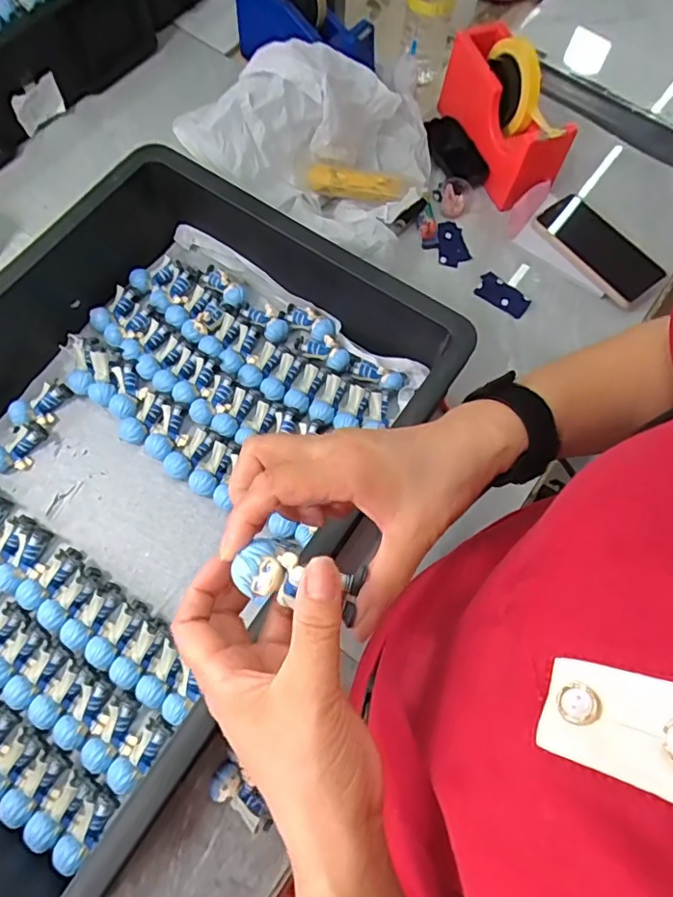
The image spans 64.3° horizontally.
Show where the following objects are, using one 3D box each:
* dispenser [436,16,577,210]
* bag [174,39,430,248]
[{"bbox_3d":[0.188,-0.384,0.613,0.054,0.123,0.181,-28,73,-10],"label":"dispenser"},{"bbox_3d":[-0.027,-0.359,0.613,0.255,0.127,0.186,26,72,9],"label":"bag"}]

